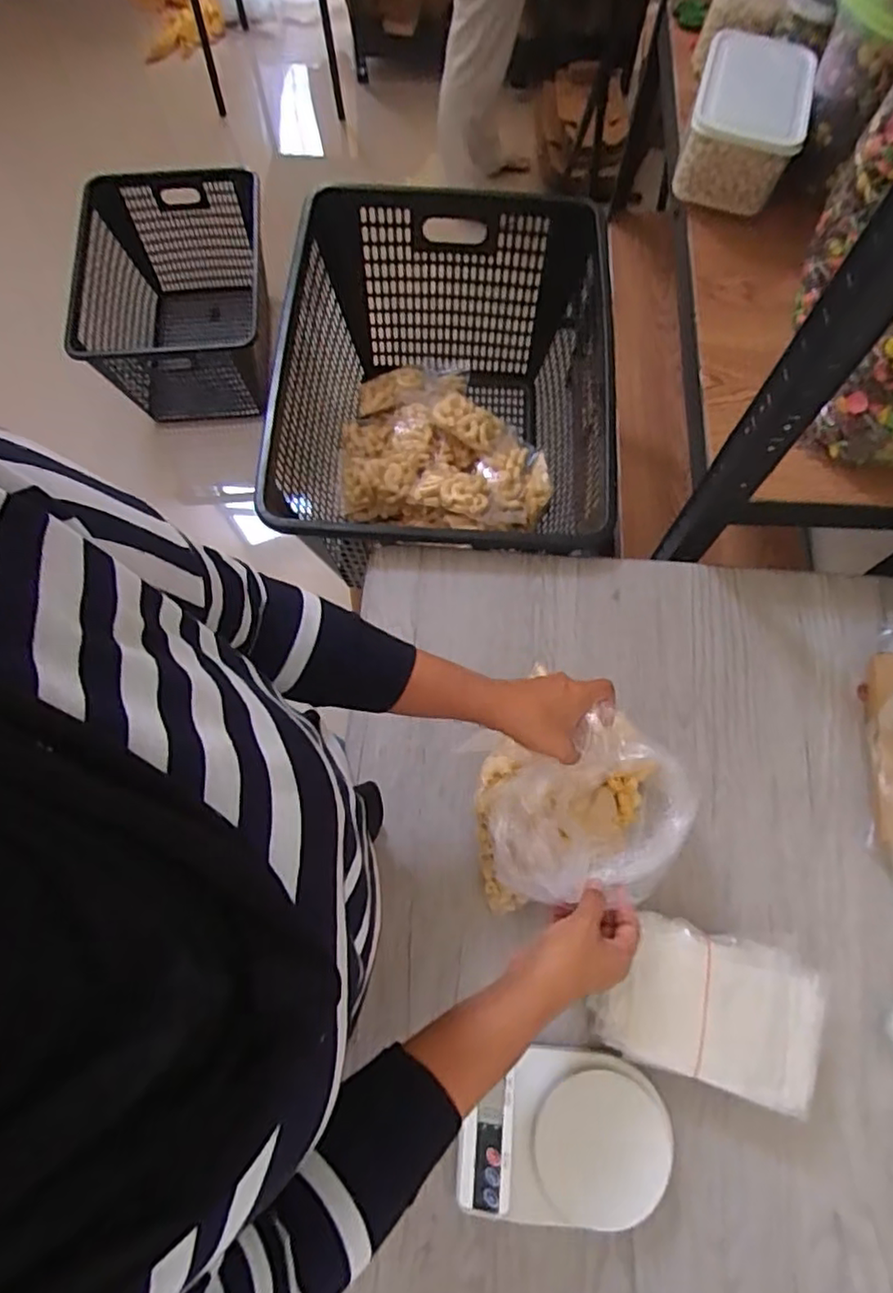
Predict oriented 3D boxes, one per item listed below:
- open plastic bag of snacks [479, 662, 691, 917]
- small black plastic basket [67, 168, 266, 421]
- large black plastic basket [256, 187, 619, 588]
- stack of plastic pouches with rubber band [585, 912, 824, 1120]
[{"bbox_3d":[0.121,0.165,0.611,0.186,0.100,0.157,-8,72,-2],"label":"open plastic bag of snacks"},{"bbox_3d":[-0.665,-0.845,1.607,0.451,0.310,0.511,-5,72,-1],"label":"small black plastic basket"},{"bbox_3d":[0.009,-0.353,0.980,0.451,0.320,0.516,-1,72,1],"label":"large black plastic basket"},{"bbox_3d":[0.237,0.325,0.583,0.180,0.040,0.122,14,73,6],"label":"stack of plastic pouches with rubber band"}]

